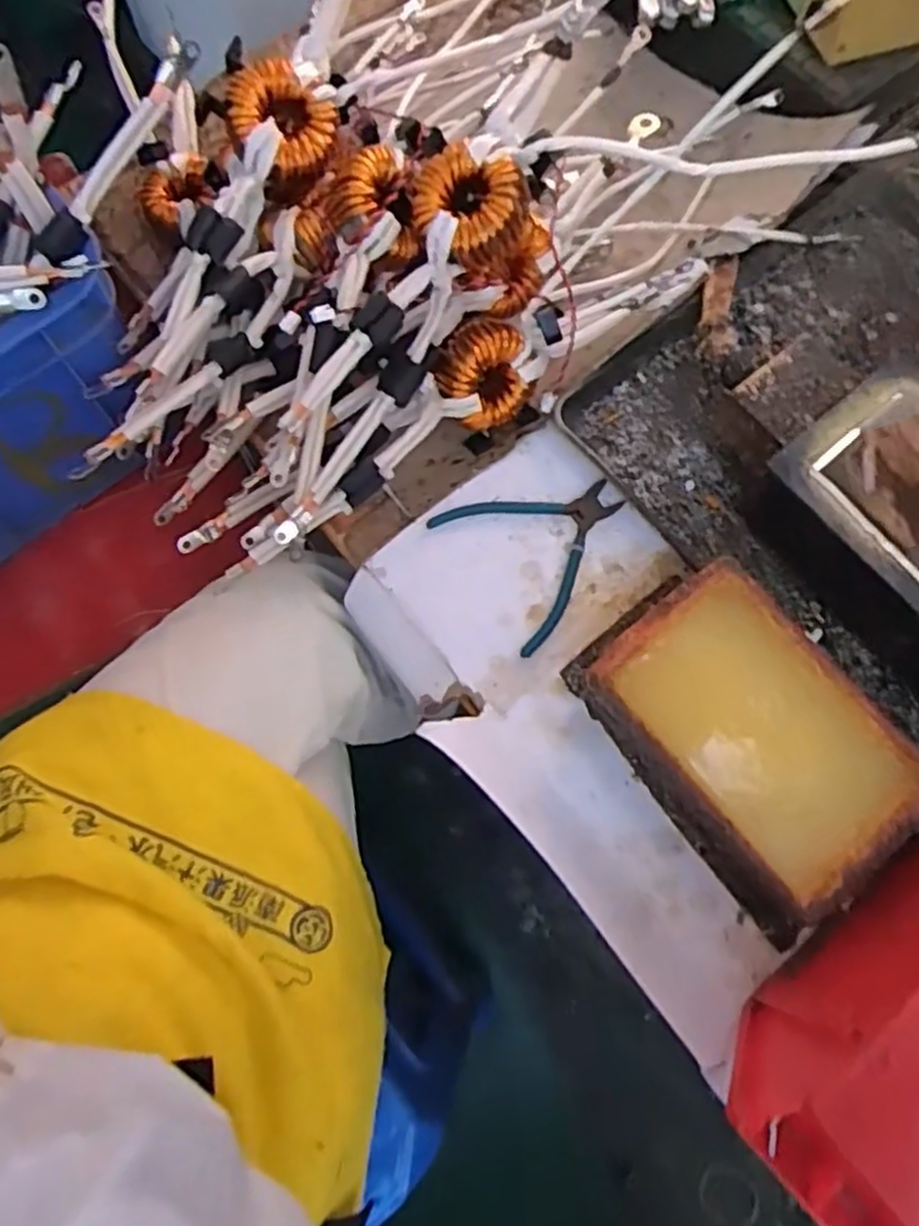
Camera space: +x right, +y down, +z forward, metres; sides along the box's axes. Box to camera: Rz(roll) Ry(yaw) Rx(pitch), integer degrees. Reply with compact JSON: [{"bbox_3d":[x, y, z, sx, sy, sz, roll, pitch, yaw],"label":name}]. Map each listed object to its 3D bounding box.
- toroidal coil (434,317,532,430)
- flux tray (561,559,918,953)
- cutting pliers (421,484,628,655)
[{"bbox_3d":[0.018,-0.182,0.570,0.073,0.064,0.050,-36,61,-6],"label":"toroidal coil"},{"bbox_3d":[0.192,0.083,0.501,0.141,0.071,0.227,-39,79,-11],"label":"flux tray"},{"bbox_3d":[0.066,-0.056,0.564,0.133,0.009,0.126,-34,78,-10],"label":"cutting pliers"}]

